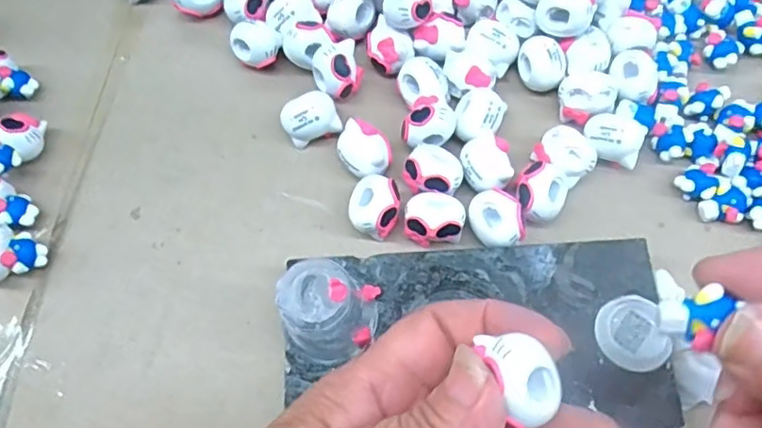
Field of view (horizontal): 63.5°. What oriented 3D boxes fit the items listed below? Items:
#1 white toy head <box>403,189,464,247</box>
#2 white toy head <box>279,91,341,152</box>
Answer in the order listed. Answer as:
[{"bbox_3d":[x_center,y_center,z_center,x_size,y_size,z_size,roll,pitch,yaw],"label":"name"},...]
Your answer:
[{"bbox_3d":[0.023,0.001,0.268,0.025,0.014,0.022,-2,67,2],"label":"white toy head"},{"bbox_3d":[-0.033,-0.045,0.290,0.025,0.021,0.018,-16,67,-4],"label":"white toy head"}]

